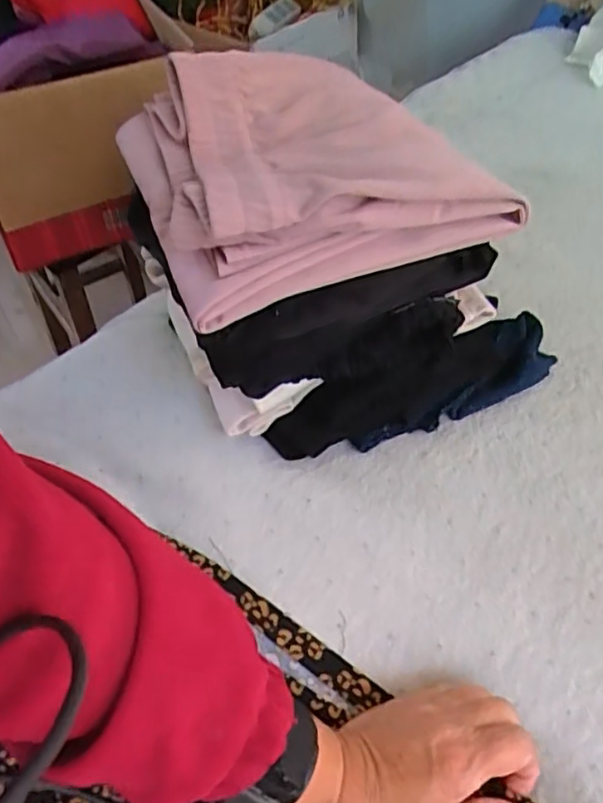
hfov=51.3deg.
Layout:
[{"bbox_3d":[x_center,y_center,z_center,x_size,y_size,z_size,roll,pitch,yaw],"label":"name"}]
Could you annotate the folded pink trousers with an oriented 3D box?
[{"bbox_3d":[-0.006,-0.184,0.487,0.232,0.076,0.257,-19,51,-13],"label":"folded pink trousers"}]

